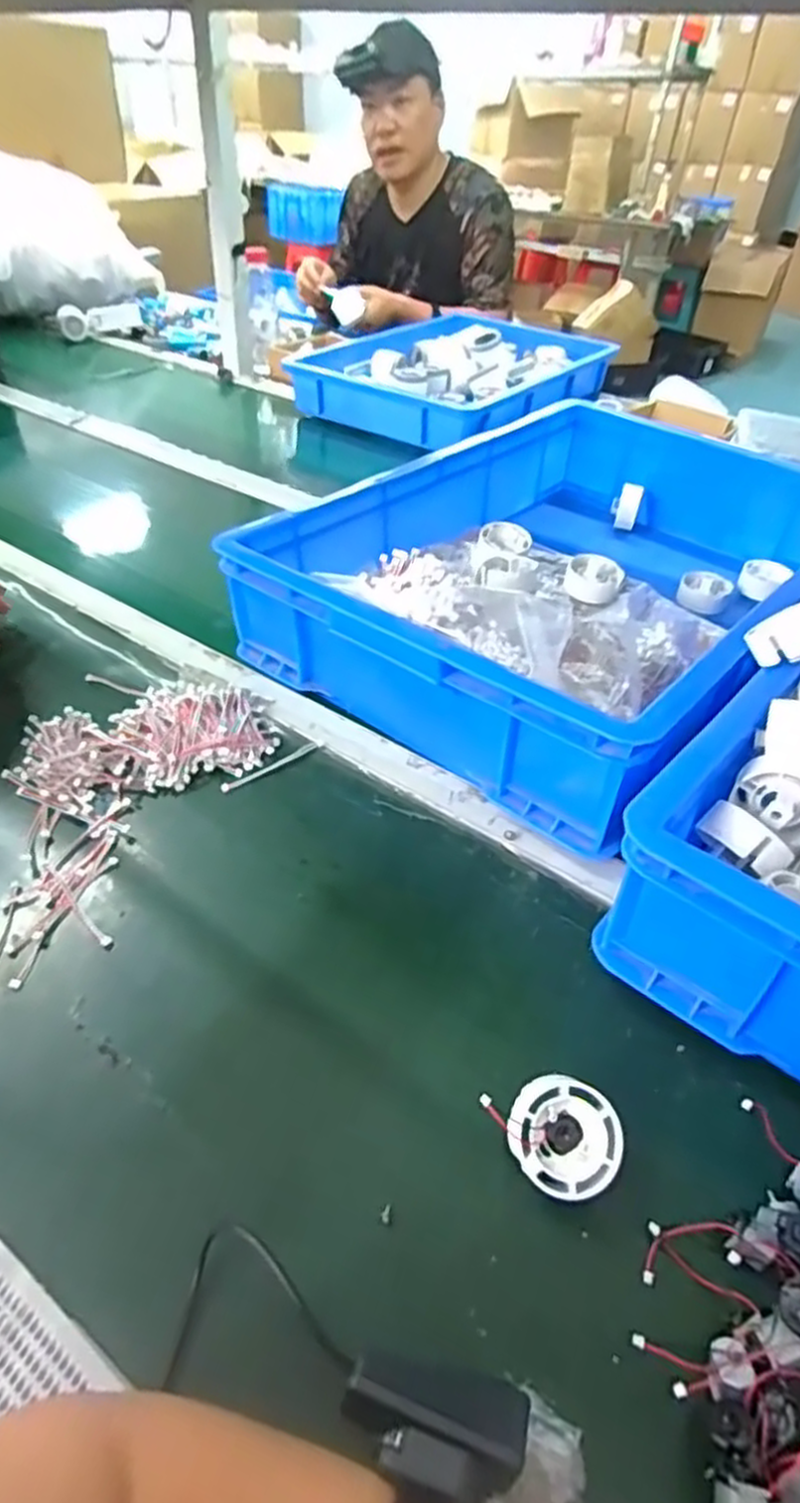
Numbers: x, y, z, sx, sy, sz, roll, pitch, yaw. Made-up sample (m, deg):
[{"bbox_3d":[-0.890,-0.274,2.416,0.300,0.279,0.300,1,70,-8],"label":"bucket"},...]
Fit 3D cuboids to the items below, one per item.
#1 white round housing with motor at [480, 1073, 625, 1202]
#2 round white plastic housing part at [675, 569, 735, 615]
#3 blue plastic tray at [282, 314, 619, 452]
[{"bbox_3d":[0.083,0.199,0.389,0.054,0.026,0.060,-25,72,-15],"label":"white round housing with motor"},{"bbox_3d":[0.339,-0.178,0.825,0.054,0.022,0.058,2,45,-2],"label":"round white plastic housing part"},{"bbox_3d":[0.103,-0.696,1.356,0.433,0.083,0.596,25,46,22],"label":"blue plastic tray"}]

